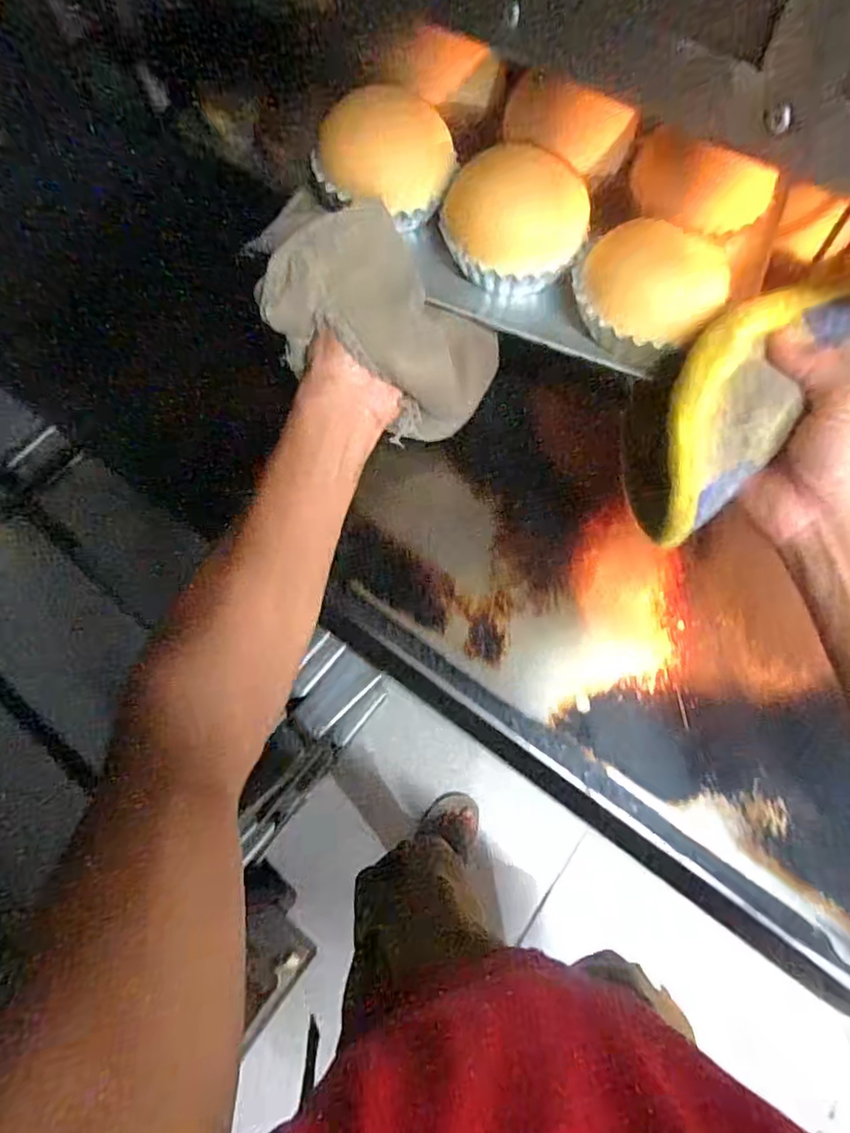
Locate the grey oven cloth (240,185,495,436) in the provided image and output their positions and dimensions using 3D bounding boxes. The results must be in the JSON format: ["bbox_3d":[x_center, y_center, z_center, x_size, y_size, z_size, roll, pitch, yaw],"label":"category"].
[{"bbox_3d":[-0.027,-0.156,0.401,0.179,0.081,0.070,34,65,-33],"label":"grey oven cloth"}]

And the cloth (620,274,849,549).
[{"bbox_3d":[0.195,-0.107,0.343,0.191,0.042,0.080,-39,72,1],"label":"cloth"}]

